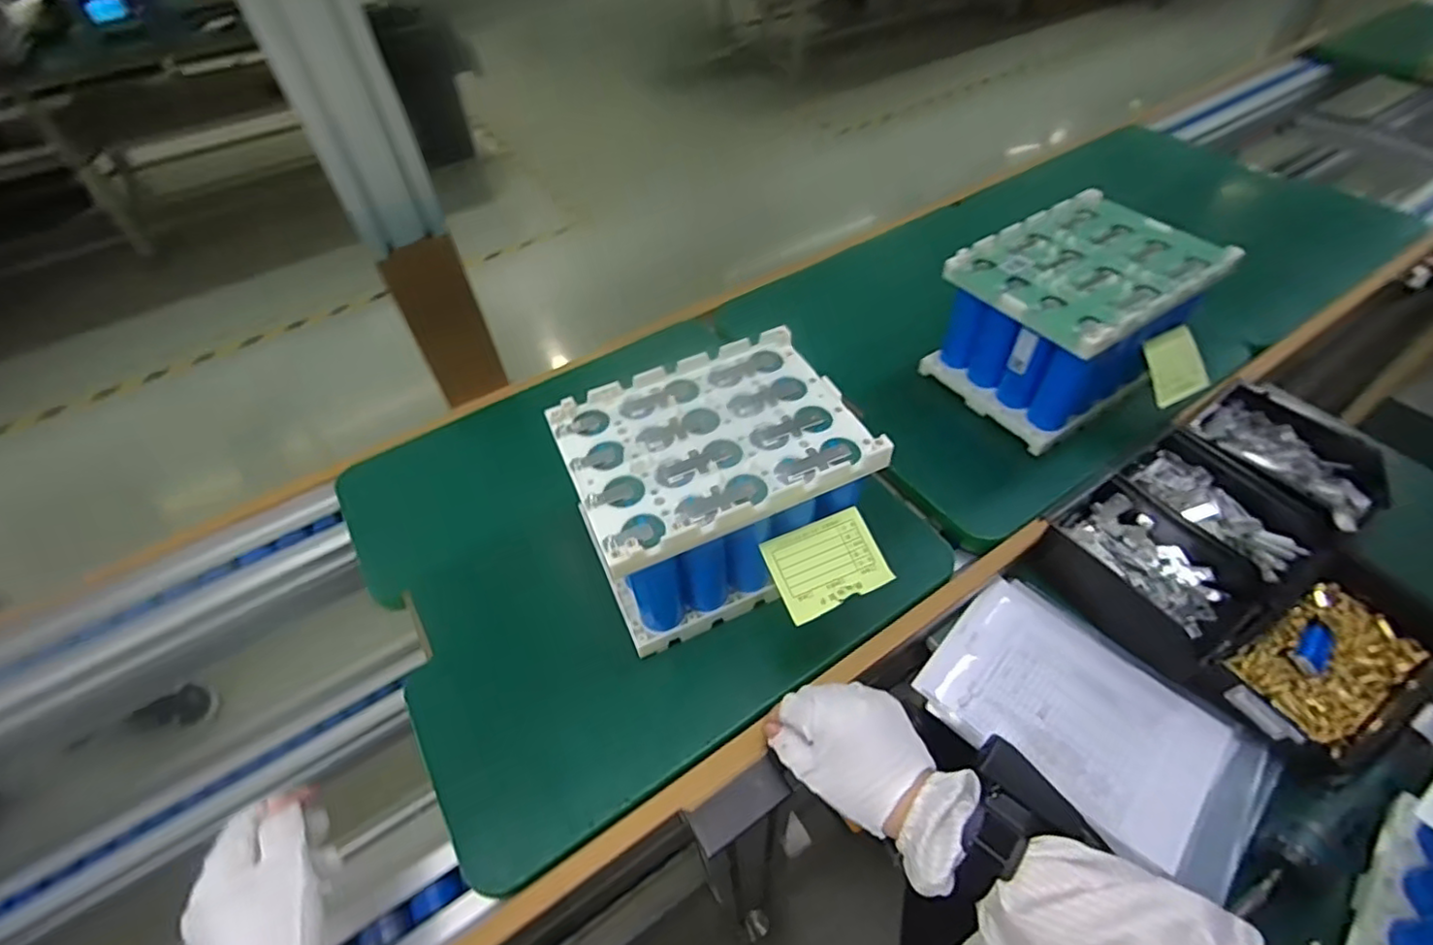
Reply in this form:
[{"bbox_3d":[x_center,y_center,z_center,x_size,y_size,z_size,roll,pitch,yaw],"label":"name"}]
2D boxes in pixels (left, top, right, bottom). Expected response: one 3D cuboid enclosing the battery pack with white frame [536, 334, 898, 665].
[{"bbox_3d":[-0.005,0.026,0.571,0.227,0.184,0.178,-17,47,-18],"label":"battery pack with white frame"}]

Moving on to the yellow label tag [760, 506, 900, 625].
[{"bbox_3d":[0.090,0.073,0.503,0.090,0.011,0.069,-20,71,-14],"label":"yellow label tag"}]

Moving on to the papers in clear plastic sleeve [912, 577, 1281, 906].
[{"bbox_3d":[0.322,0.209,0.536,0.246,0.018,0.168,34,53,29],"label":"papers in clear plastic sleeve"}]

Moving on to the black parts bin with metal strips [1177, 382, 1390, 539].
[{"bbox_3d":[0.575,-0.013,0.634,0.130,0.054,0.173,-25,50,-24],"label":"black parts bin with metal strips"}]

